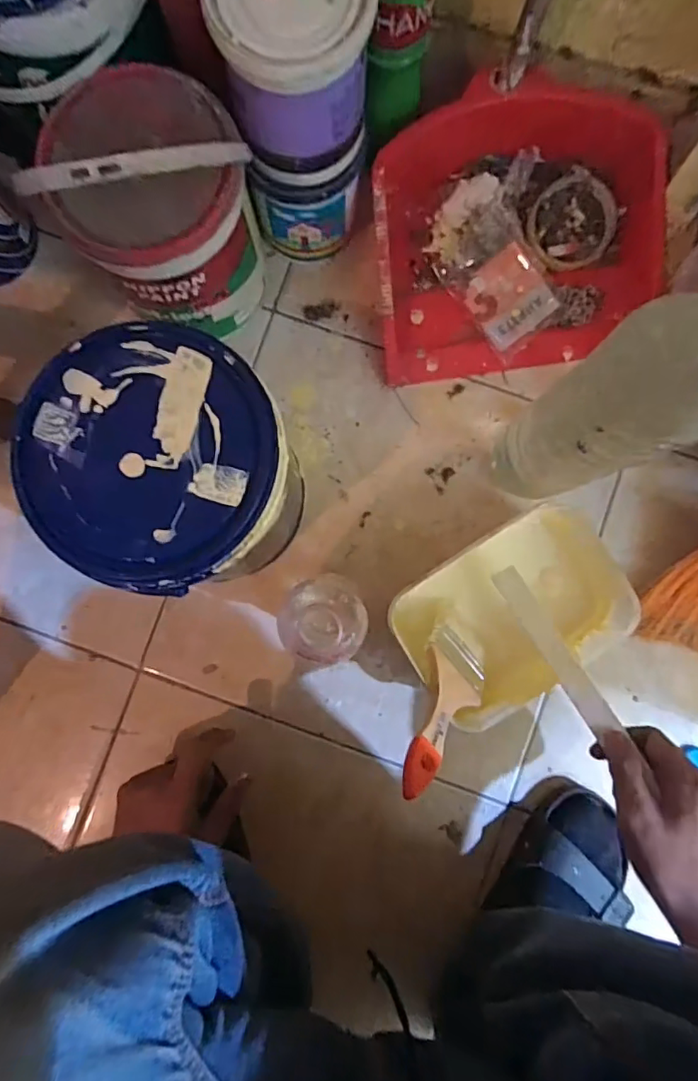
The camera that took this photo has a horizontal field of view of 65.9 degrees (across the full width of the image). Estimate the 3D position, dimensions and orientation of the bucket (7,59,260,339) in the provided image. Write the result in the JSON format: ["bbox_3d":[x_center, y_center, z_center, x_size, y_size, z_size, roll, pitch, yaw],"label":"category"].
[{"bbox_3d":[-0.153,-0.280,0.448,0.142,0.247,0.144,0,87,0],"label":"bucket"}]

